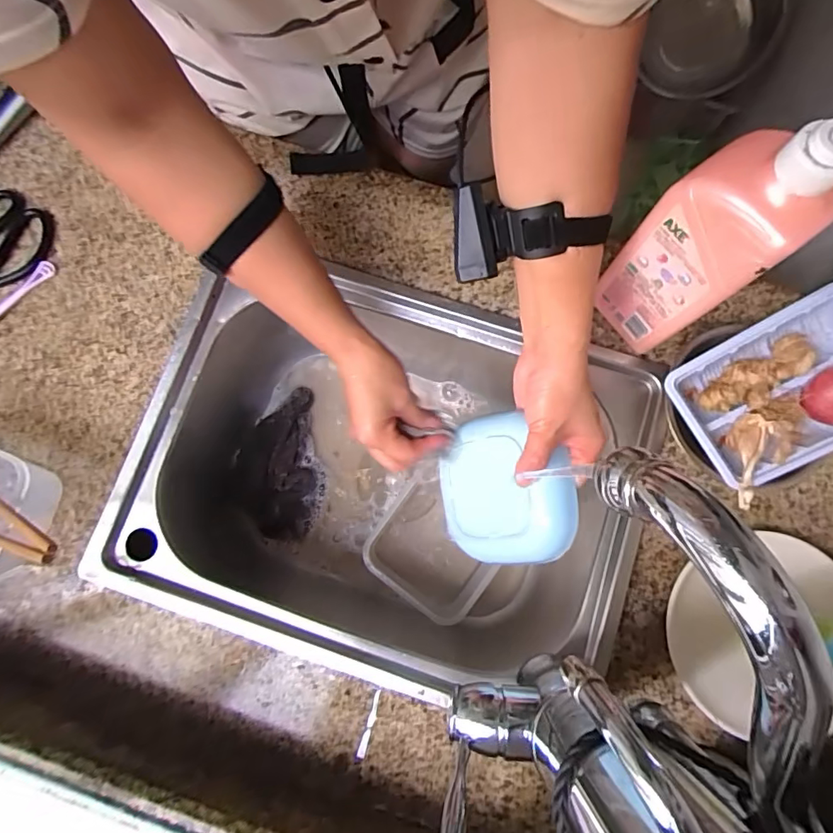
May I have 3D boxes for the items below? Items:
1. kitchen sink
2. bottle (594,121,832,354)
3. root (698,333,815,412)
[{"bbox_3d":[-0.031,0.060,0.562,0.474,0.173,0.368,15,80,4],"label":"kitchen sink"},{"bbox_3d":[0.209,-0.128,0.357,0.052,0.264,0.077,-36,81,-5],"label":"bottle"},{"bbox_3d":[0.297,-0.033,0.442,0.092,0.031,0.038,-36,81,14],"label":"root"}]

